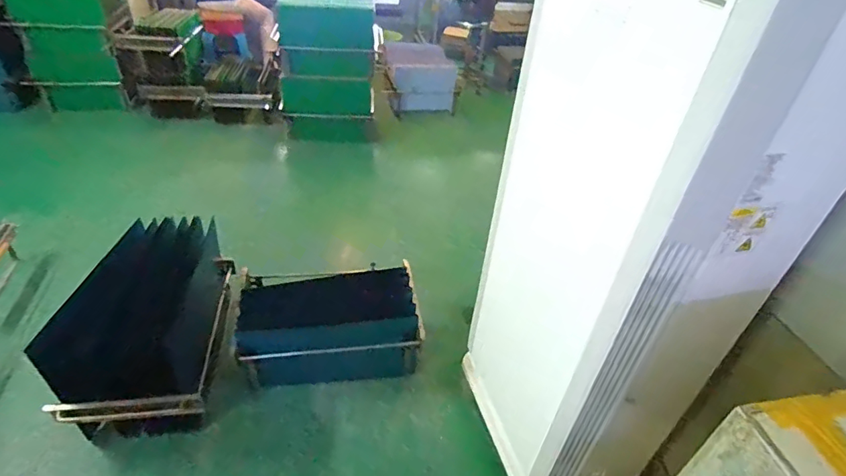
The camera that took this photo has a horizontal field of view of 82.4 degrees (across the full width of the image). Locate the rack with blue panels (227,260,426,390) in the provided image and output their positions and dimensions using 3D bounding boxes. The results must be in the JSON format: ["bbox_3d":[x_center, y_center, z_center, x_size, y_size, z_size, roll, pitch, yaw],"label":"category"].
[{"bbox_3d":[-0.367,0.341,1.907,0.672,0.312,0.393,-1,39,-9],"label":"rack with blue panels"}]

